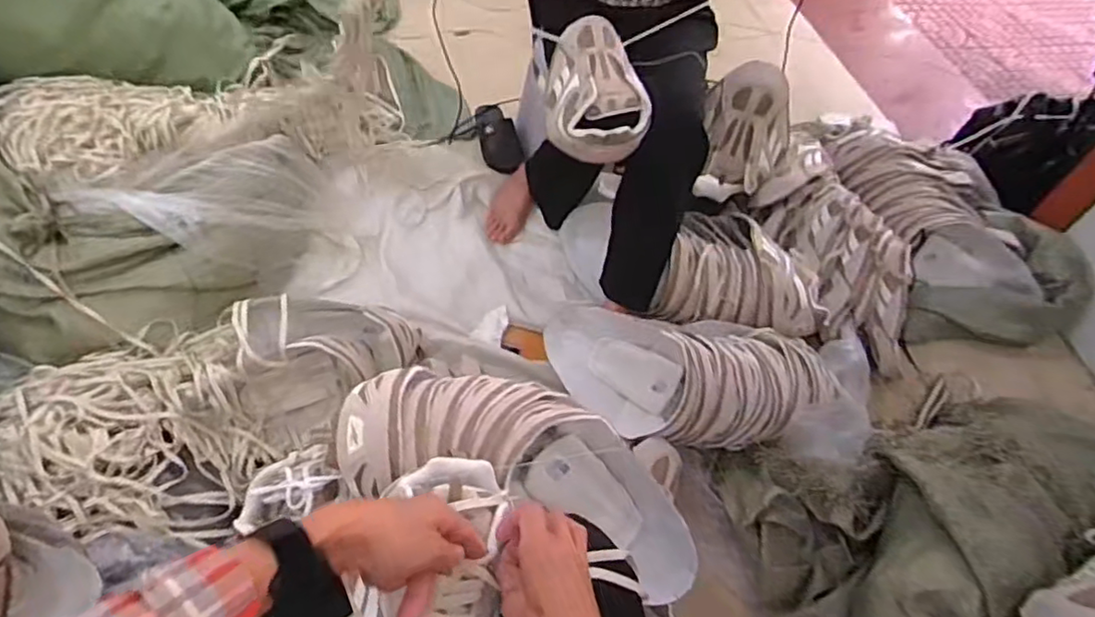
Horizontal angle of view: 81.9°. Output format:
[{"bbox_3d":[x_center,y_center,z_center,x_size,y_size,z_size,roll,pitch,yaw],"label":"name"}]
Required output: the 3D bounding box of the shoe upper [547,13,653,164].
[{"bbox_3d":[0.083,-0.366,1.056,0.163,0.093,0.266,5,55,-2],"label":"shoe upper"}]

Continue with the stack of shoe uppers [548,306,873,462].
[{"bbox_3d":[0.276,0.106,1.020,0.544,0.150,0.213,3,55,-3],"label":"stack of shoe uppers"}]

